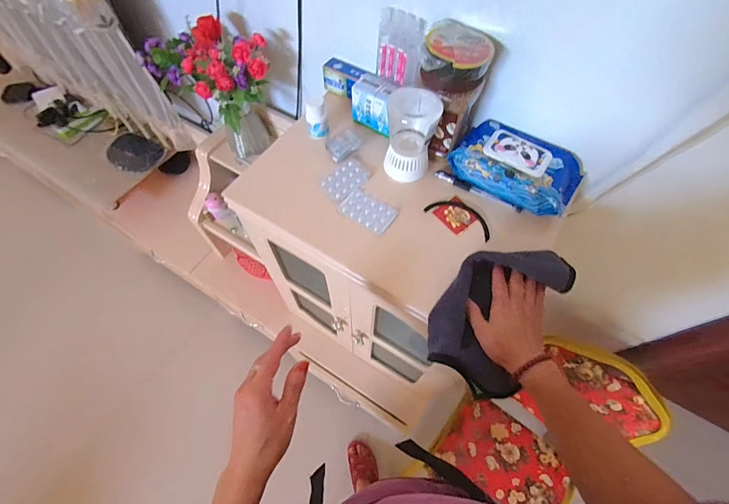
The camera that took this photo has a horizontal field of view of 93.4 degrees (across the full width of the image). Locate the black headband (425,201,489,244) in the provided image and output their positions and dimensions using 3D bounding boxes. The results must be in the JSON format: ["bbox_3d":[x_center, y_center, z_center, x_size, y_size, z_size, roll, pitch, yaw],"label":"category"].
[{"bbox_3d":[0.155,-0.060,0.551,0.109,0.012,0.048,28,65,12],"label":"black headband"}]

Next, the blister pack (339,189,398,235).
[{"bbox_3d":[0.007,-0.066,0.553,0.081,0.010,0.052,32,66,14],"label":"blister pack"}]

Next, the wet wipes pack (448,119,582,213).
[{"bbox_3d":[0.245,-0.139,0.553,0.188,0.045,0.116,32,66,15],"label":"wet wipes pack"}]

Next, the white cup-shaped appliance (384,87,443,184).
[{"bbox_3d":[0.069,-0.174,0.522,0.072,0.118,0.064,1,62,-1],"label":"white cup-shaped appliance"}]

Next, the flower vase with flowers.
[{"bbox_3d":[-0.308,-0.326,0.755,0.211,0.283,0.170,-22,65,-12],"label":"flower vase with flowers"}]

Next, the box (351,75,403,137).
[{"bbox_3d":[0.026,-0.263,0.611,0.088,0.071,0.060,27,65,12],"label":"box"}]

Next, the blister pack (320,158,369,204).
[{"bbox_3d":[-0.033,-0.123,0.580,0.055,0.004,0.083,39,68,17],"label":"blister pack"}]

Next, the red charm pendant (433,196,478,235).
[{"bbox_3d":[0.149,-0.060,0.552,0.054,0.009,0.055,-38,69,-19],"label":"red charm pendant"}]

